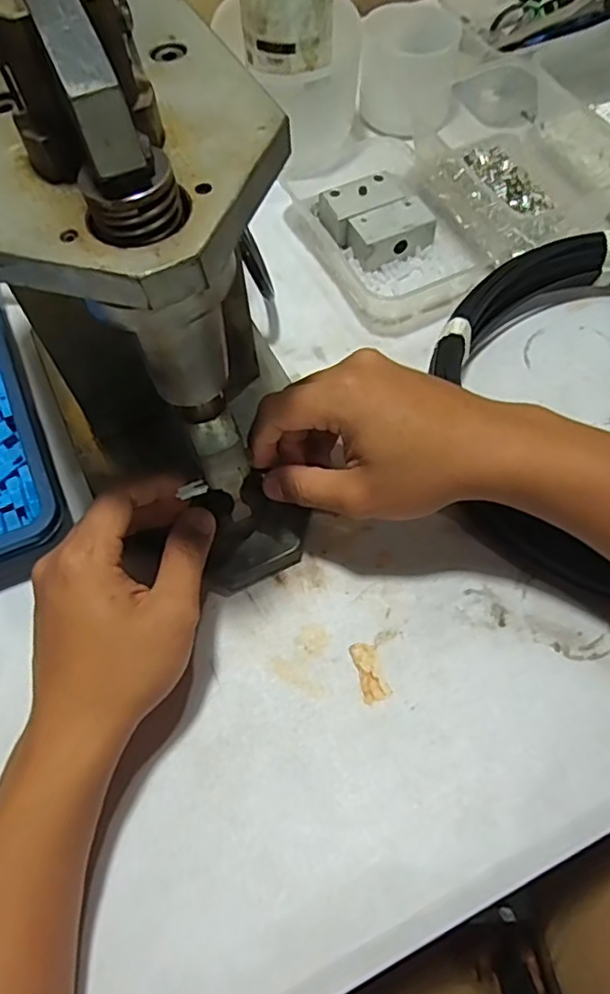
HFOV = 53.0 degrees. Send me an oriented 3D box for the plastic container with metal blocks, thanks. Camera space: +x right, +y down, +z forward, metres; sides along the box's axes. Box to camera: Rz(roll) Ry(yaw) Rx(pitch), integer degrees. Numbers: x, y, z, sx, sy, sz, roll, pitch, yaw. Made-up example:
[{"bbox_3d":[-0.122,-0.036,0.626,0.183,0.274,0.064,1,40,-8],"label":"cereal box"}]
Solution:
[{"bbox_3d":[0.065,-0.223,0.503,0.121,0.038,0.186,-25,65,-11],"label":"plastic container with metal blocks"}]

